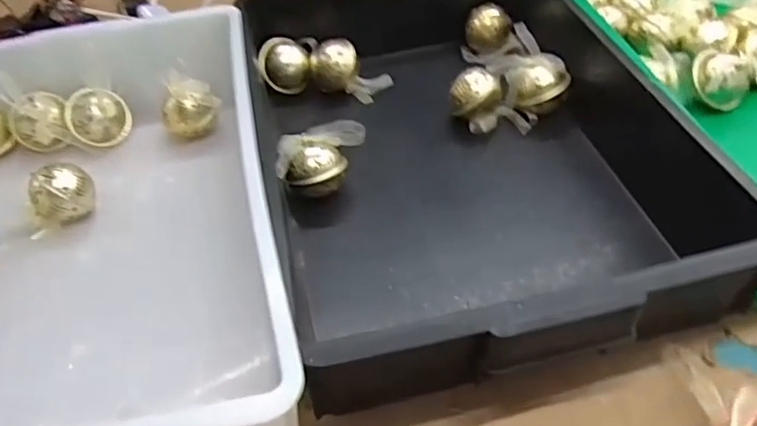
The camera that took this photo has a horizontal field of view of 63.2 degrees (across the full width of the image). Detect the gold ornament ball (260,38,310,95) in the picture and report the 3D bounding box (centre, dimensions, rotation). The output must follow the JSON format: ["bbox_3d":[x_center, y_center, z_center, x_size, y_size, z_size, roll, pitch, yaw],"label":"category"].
[{"bbox_3d":[-0.109,-0.171,0.721,0.055,0.051,0.050,-3,46,3],"label":"gold ornament ball"}]

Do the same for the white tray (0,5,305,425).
[{"bbox_3d":[-0.257,0.014,0.514,0.340,0.134,0.481,-12,46,-6],"label":"white tray"}]

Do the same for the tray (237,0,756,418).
[{"bbox_3d":[0.078,-0.092,0.588,0.371,0.097,0.507,-11,46,-5],"label":"tray"}]

